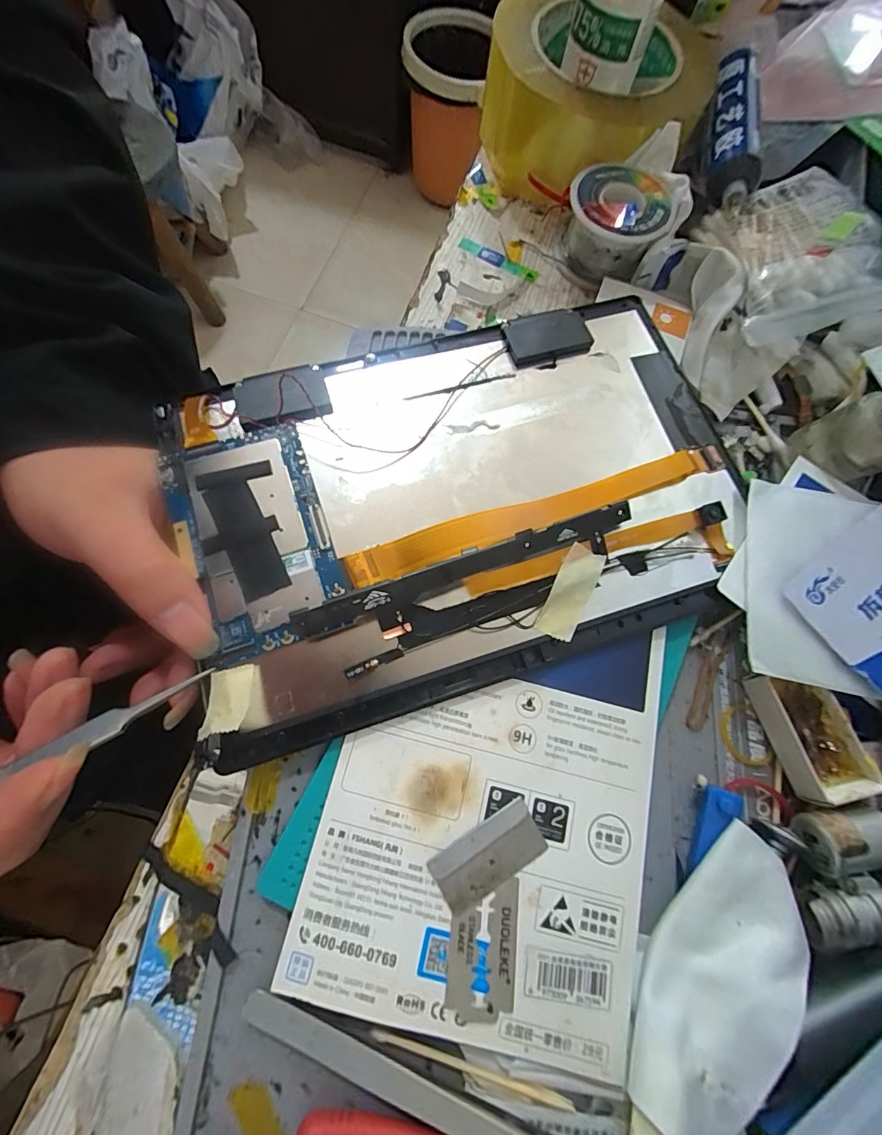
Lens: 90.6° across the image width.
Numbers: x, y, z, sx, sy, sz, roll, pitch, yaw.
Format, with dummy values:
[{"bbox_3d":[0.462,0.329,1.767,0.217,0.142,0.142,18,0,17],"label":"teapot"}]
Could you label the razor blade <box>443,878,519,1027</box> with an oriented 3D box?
[{"bbox_3d":[0.014,0.125,0.143,0.022,0.004,0.039,7,74,-3],"label":"razor blade"}]

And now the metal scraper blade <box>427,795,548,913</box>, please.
[{"bbox_3d":[0.016,0.099,0.150,0.039,0.004,0.019,-28,78,-12],"label":"metal scraper blade"}]

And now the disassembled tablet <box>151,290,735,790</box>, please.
[{"bbox_3d":[0.011,-0.035,0.184,0.227,0.014,0.154,-17,74,-8],"label":"disassembled tablet"}]

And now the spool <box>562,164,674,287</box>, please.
[{"bbox_3d":[0.093,-0.184,0.233,0.051,0.026,0.051,1,74,-4],"label":"spool"}]

